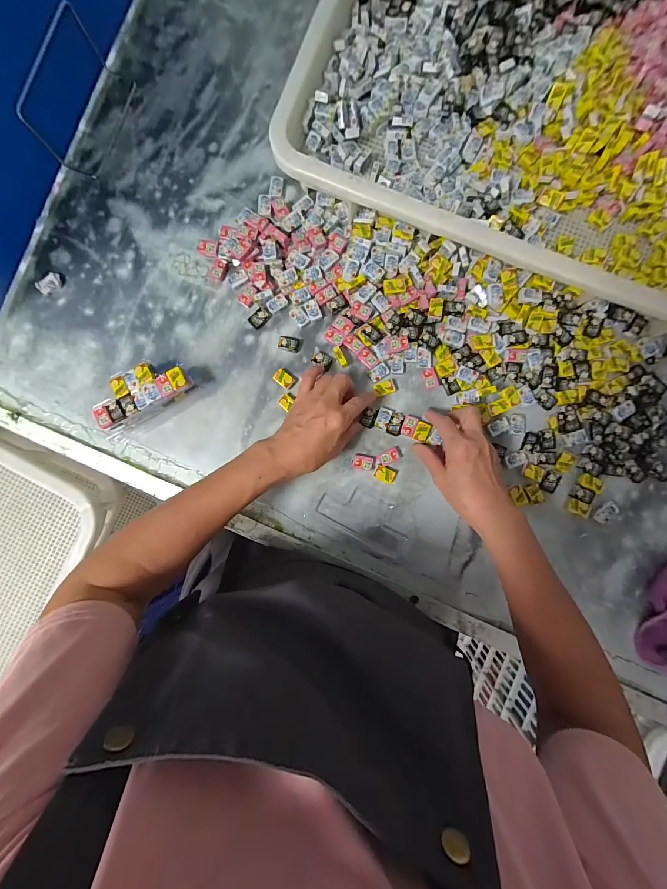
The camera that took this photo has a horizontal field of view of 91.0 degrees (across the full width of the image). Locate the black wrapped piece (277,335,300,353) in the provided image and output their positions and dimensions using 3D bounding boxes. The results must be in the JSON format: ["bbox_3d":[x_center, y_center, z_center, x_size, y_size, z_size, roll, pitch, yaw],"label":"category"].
[{"bbox_3d":[-0.058,-0.133,0.428,0.026,0.009,0.020,10,88,1],"label":"black wrapped piece"}]

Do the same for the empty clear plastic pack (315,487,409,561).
[{"bbox_3d":[0.043,0.096,0.422,0.123,0.009,0.060,33,88,2],"label":"empty clear plastic pack"}]

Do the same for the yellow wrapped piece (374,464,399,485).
[{"bbox_3d":[0.067,0.038,0.422,0.028,0.007,0.020,26,88,2],"label":"yellow wrapped piece"}]

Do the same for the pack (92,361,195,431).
[{"bbox_3d":[-0.238,-0.067,0.416,0.116,0.042,0.054,-28,87,0],"label":"pack"}]

